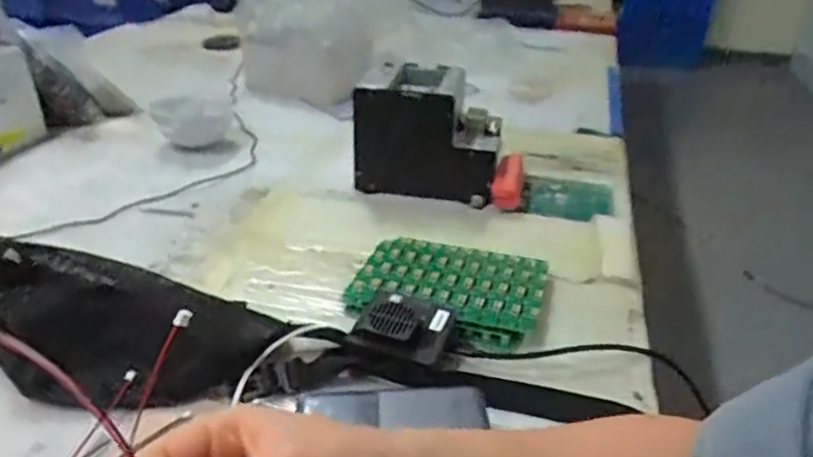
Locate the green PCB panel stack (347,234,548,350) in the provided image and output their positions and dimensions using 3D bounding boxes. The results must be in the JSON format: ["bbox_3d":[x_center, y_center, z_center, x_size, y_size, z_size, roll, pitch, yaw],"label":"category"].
[{"bbox_3d":[0.039,0.060,0.626,0.183,0.023,0.151,10,30,14],"label":"green PCB panel stack"}]

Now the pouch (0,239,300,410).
[{"bbox_3d":[-0.267,0.079,0.546,0.293,0.051,0.146,10,30,14],"label":"pouch"}]

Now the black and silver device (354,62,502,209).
[{"bbox_3d":[0.029,-0.125,0.831,0.176,0.136,0.114,4,30,6],"label":"black and silver device"}]

